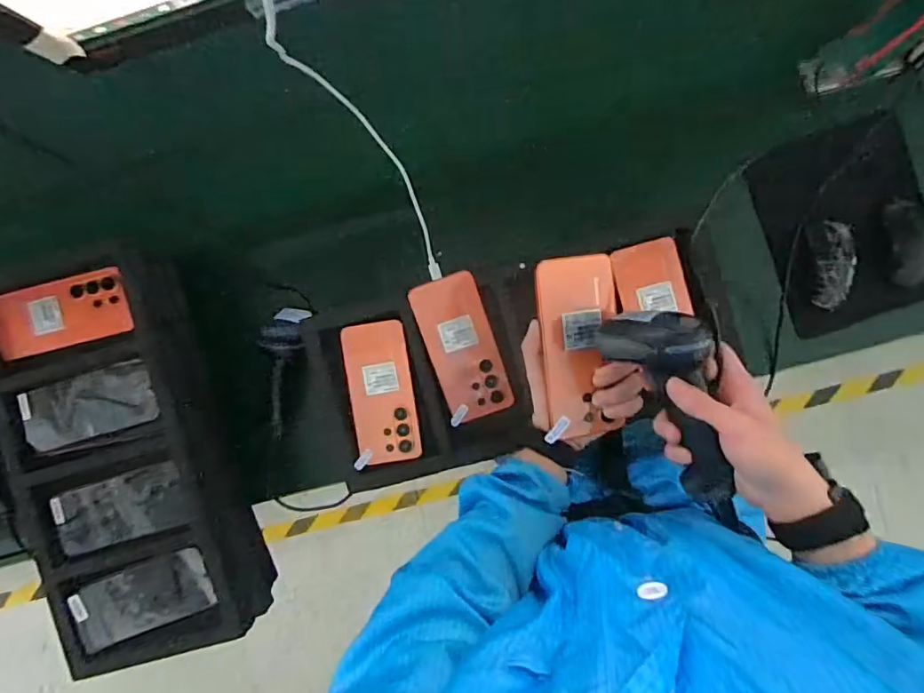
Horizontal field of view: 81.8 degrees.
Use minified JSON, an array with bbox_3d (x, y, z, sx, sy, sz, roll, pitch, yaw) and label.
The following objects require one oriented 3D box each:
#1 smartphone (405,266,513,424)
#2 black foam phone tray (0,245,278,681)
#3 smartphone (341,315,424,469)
[{"bbox_3d":[0.001,0.003,0.630,0.079,0.011,0.170,-19,98,2],"label":"smartphone"},{"bbox_3d":[-0.409,0.132,0.641,0.262,0.050,0.480,-18,89,3],"label":"black foam phone tray"},{"bbox_3d":[-0.098,0.056,0.651,0.076,0.011,0.169,-8,90,3],"label":"smartphone"}]

